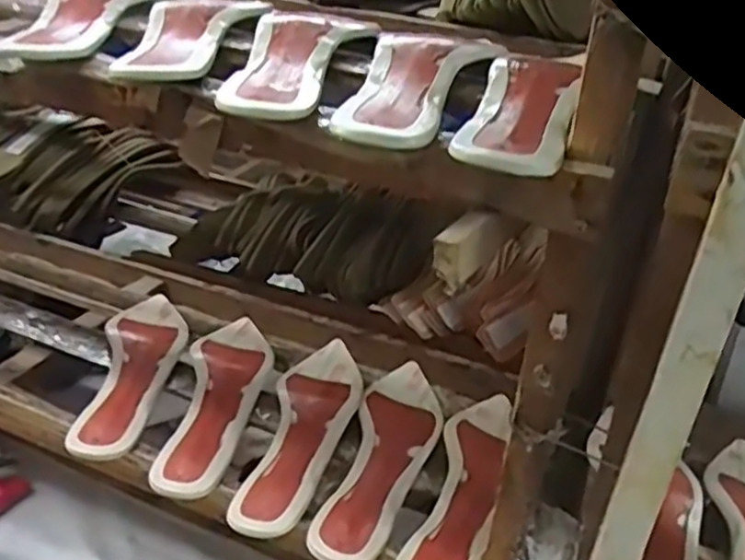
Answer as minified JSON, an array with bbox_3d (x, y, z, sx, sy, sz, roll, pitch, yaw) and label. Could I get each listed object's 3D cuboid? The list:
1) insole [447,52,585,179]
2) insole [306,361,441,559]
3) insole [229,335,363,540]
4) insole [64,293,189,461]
[{"bbox_3d":[0.086,-0.098,0.409,0.054,0.020,0.160,13,32,13],"label":"insole"},{"bbox_3d":[0.014,0.140,0.614,0.067,0.018,0.238,12,32,11],"label":"insole"},{"bbox_3d":[-0.057,0.122,0.625,0.072,0.021,0.235,9,31,7],"label":"insole"},{"bbox_3d":[-0.218,0.074,0.673,0.069,0.009,0.229,2,31,-4],"label":"insole"}]

